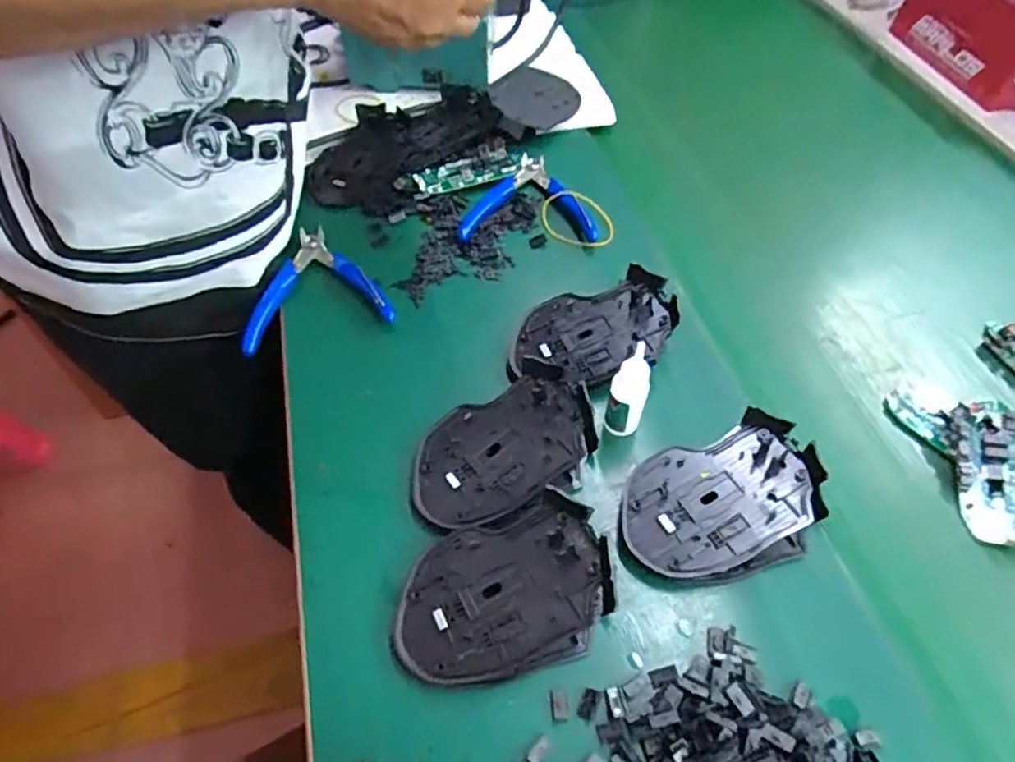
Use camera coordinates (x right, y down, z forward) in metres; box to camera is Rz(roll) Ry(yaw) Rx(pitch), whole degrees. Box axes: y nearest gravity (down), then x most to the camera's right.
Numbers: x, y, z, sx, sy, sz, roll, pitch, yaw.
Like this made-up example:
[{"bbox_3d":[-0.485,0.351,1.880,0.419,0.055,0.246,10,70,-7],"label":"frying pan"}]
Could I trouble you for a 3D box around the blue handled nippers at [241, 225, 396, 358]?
[{"bbox_3d":[-0.149,-0.078,0.480,0.106,0.016,0.114,-11,54,-11],"label":"blue handled nippers"}]

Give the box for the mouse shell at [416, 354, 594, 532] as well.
[{"bbox_3d":[-0.003,0.042,0.381,0.114,0.018,0.074,-33,65,-7],"label":"mouse shell"}]

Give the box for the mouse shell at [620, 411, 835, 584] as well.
[{"bbox_3d":[0.121,0.069,0.358,0.111,0.036,0.076,-15,54,-14],"label":"mouse shell"}]

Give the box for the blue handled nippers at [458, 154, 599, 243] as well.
[{"bbox_3d":[0.018,-0.157,0.534,0.109,0.015,0.108,3,52,0],"label":"blue handled nippers"}]

